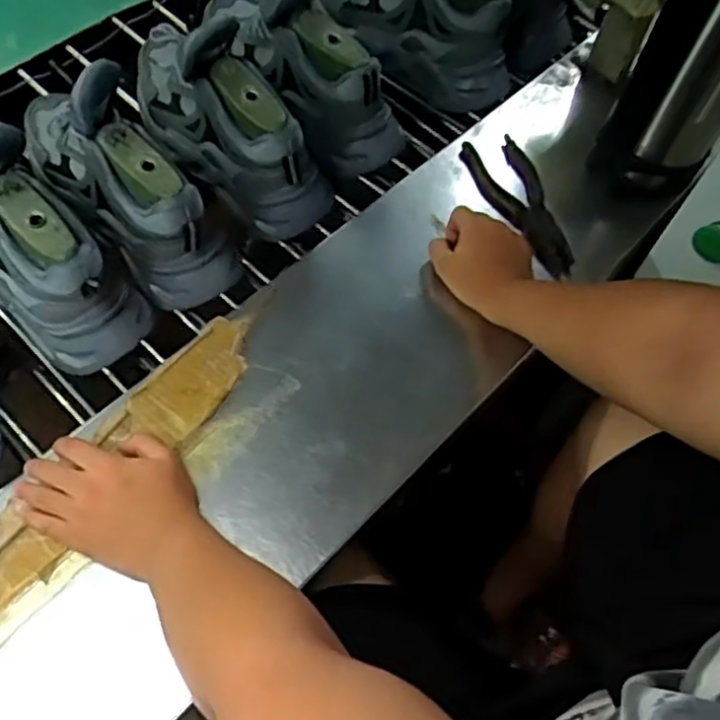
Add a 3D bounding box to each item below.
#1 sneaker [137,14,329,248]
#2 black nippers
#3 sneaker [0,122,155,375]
[{"bbox_3d":[-0.158,-0.270,0.739,0.090,0.147,0.286,-39,70,-22],"label":"sneaker"},{"bbox_3d":[0.179,-0.175,0.770,0.061,0.026,0.184,-23,62,-1],"label":"black nippers"},{"bbox_3d":[-0.328,-0.122,0.640,0.281,0.143,0.099,38,66,16],"label":"sneaker"}]

